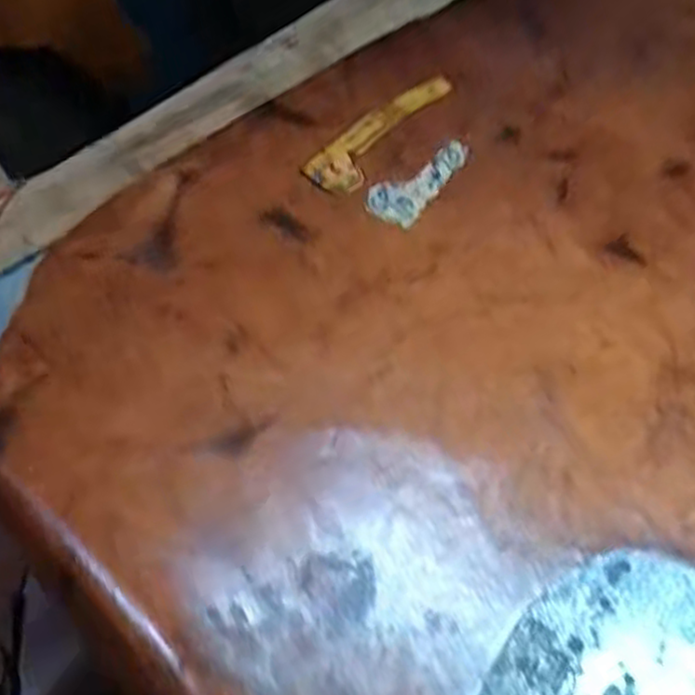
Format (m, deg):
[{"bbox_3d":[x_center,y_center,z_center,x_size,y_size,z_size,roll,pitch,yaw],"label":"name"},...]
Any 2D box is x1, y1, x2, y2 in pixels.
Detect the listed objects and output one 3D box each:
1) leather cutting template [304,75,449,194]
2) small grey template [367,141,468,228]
[{"bbox_3d":[0.040,-0.220,0.753,0.052,0.007,0.205,36,63,20],"label":"leather cutting template"},{"bbox_3d":[0.072,-0.162,0.712,0.051,0.006,0.124,38,64,21],"label":"small grey template"}]

